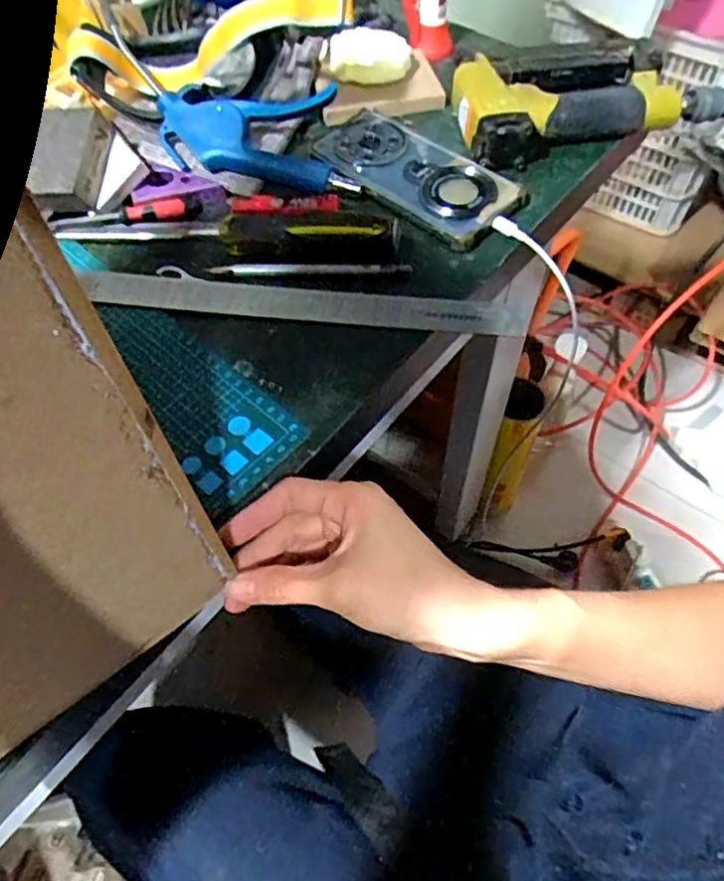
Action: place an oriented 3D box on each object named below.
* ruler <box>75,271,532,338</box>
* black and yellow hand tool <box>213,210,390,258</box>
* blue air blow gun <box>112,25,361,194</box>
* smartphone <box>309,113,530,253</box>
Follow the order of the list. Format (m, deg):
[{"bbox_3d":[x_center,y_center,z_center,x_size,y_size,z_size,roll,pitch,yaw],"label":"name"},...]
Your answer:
[{"bbox_3d":[-0.043,-0.095,0.434,0.307,0.008,0.028,5,59,5],"label":"ruler"},{"bbox_3d":[-0.040,-0.147,0.451,0.121,0.019,0.035,1,59,4],"label":"black and yellow hand tool"},{"bbox_3d":[-0.099,-0.250,0.495,0.212,0.038,0.078,12,60,11],"label":"blue air blow gun"},{"bbox_3d":[0.040,-0.210,0.487,0.165,0.009,0.081,38,68,23],"label":"smartphone"}]

